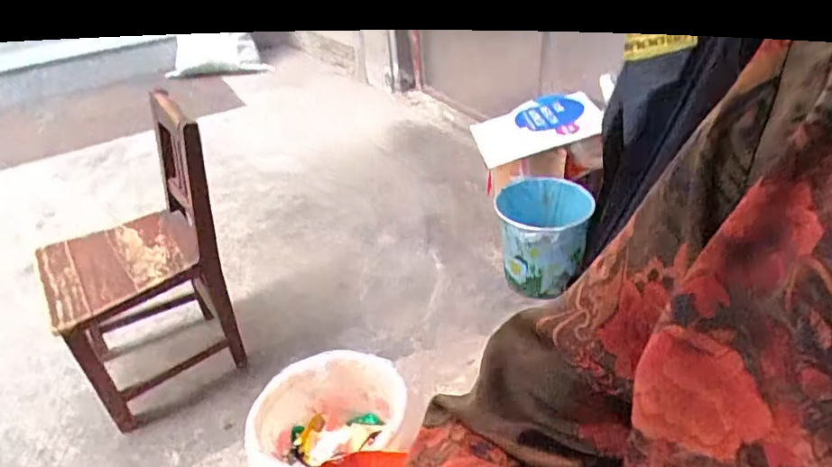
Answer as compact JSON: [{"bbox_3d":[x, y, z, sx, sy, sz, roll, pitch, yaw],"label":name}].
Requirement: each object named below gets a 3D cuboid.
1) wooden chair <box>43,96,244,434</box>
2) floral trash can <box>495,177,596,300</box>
[{"bbox_3d":[-0.552,0.057,1.117,0.346,0.526,0.277,-28,40,-30],"label":"wooden chair"},{"bbox_3d":[0.280,0.009,1.258,0.201,0.205,0.186,5,35,15],"label":"floral trash can"}]

